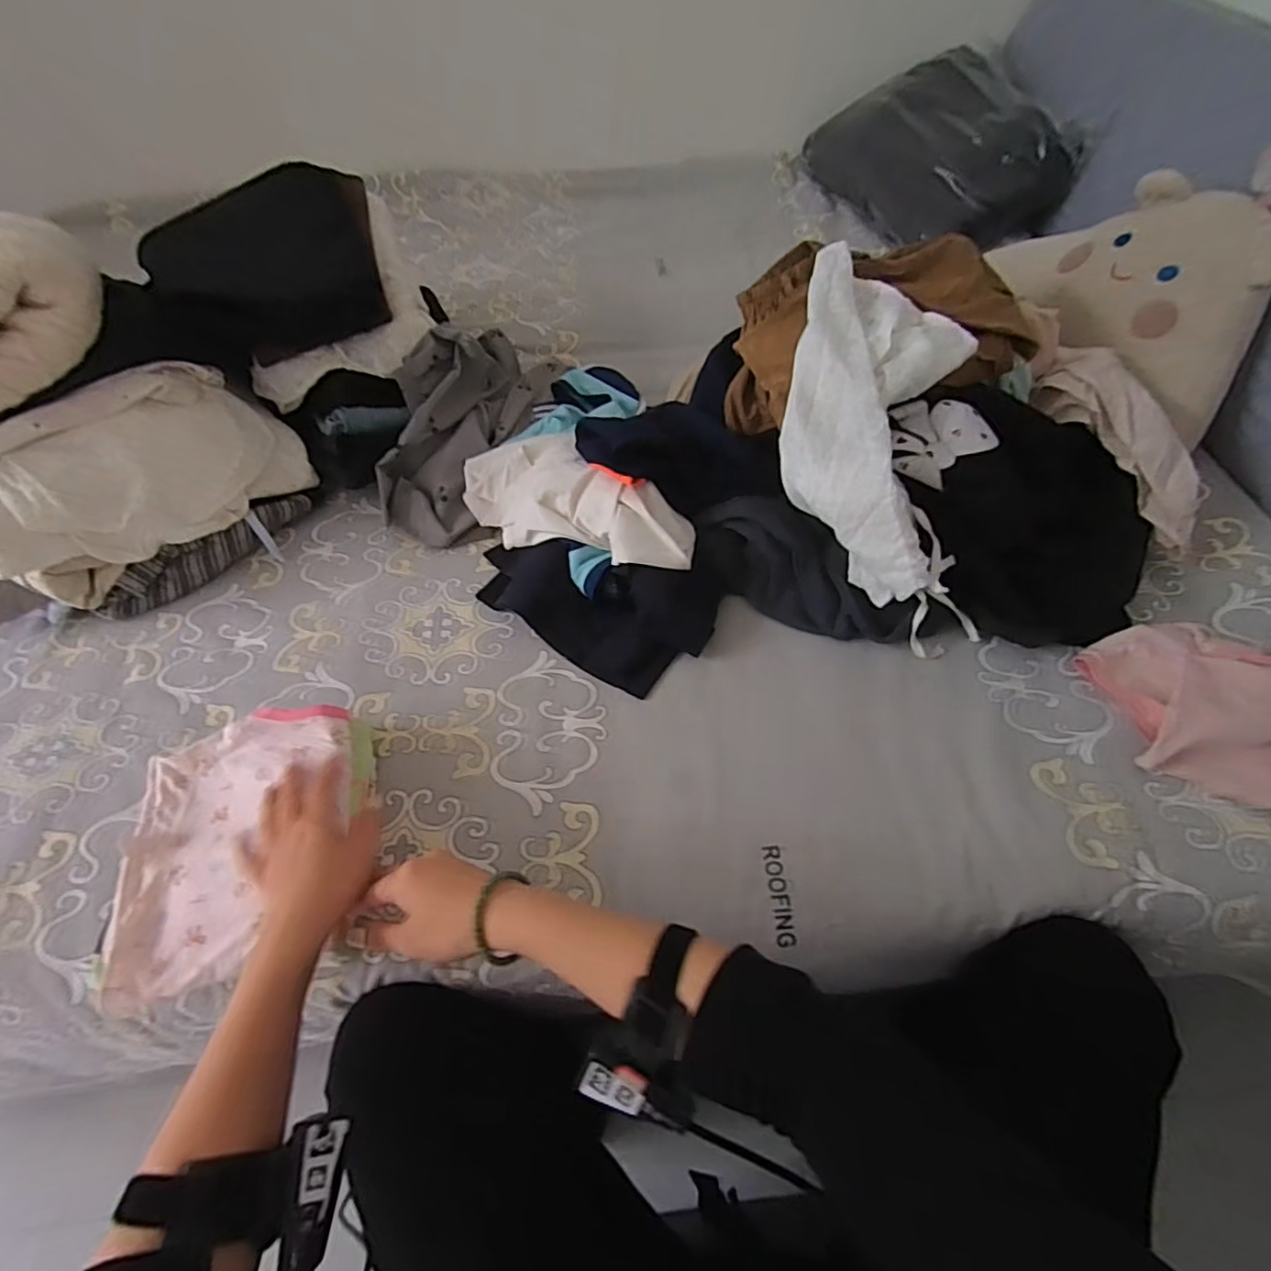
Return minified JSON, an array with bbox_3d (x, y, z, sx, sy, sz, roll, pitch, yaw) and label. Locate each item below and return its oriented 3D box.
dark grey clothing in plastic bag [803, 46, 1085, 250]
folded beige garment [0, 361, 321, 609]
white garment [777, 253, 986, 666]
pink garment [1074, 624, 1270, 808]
[{"bbox_3d":[0.544,-0.886,1.101,0.293,0.150,0.452,-10,57,-5],"label":"dark grey clothing in plastic bag"},{"bbox_3d":[-0.582,-0.180,0.731,0.143,0.176,0.340,34,63,21],"label":"folded beige garment"},{"bbox_3d":[0.257,-0.211,0.642,0.198,0.127,0.442,-4,84,-1],"label":"white garment"},{"bbox_3d":[0.621,0.049,0.570,0.285,0.093,0.190,-3,58,0],"label":"pink garment"}]

